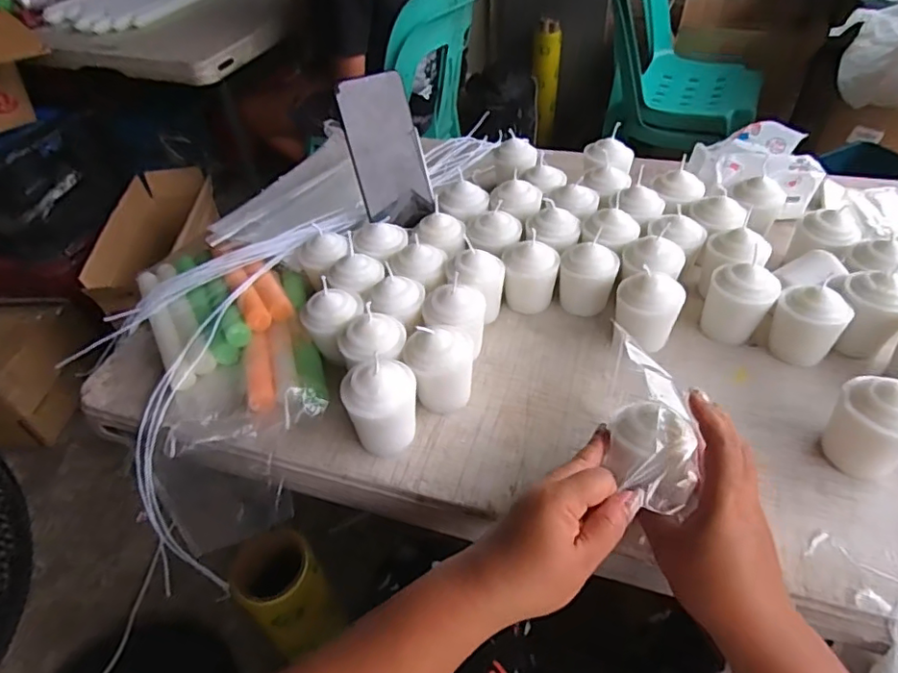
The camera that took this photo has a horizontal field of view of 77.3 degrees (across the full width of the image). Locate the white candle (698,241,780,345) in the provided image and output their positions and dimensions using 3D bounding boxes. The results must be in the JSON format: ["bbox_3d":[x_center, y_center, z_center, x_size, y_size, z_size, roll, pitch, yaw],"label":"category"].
[{"bbox_3d":[0.267,-0.032,0.517,0.046,0.069,0.048,-17,46,-11],"label":"white candle"}]

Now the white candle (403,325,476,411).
[{"bbox_3d":[-0.006,0.028,0.476,0.054,0.068,0.045,-13,45,-7],"label":"white candle"}]

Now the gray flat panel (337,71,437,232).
[{"bbox_3d":[-0.065,-0.196,0.608,0.079,0.155,0.012,-19,25,-12],"label":"gray flat panel"}]

